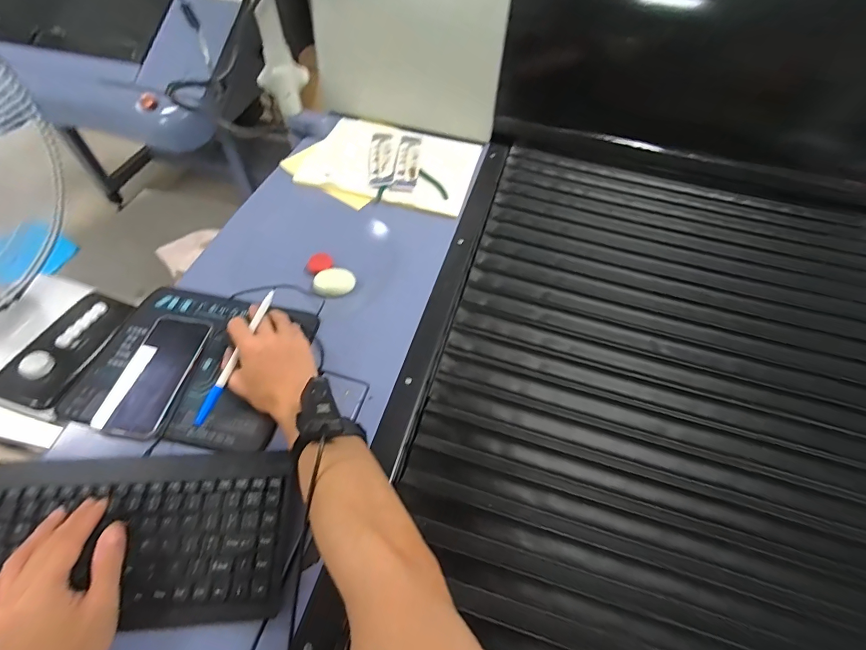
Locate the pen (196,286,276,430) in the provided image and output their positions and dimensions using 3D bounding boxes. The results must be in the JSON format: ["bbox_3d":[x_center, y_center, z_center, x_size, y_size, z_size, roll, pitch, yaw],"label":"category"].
[{"bbox_3d":[-0.232,0.036,0.475,0.012,0.009,0.172,23,78,11],"label":"pen"}]

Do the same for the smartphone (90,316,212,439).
[{"bbox_3d":[-0.343,0.056,0.498,0.077,0.008,0.160,9,54,3],"label":"smartphone"}]

